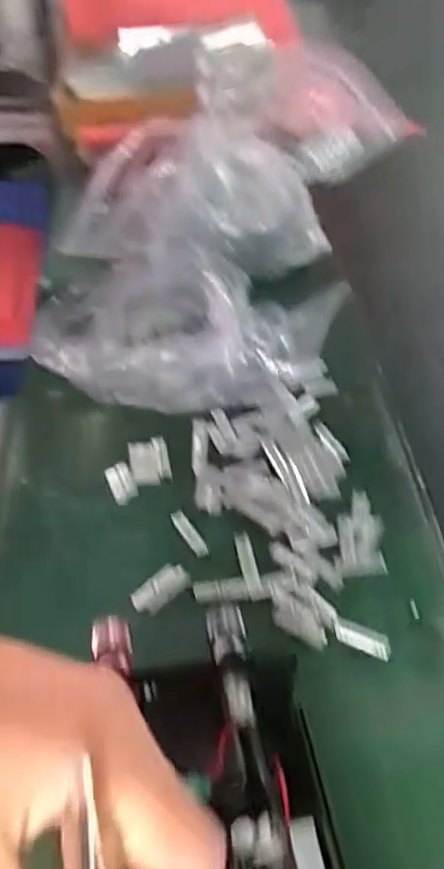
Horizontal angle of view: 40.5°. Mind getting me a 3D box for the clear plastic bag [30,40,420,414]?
[{"bbox_3d":[-0.016,-0.173,0.472,0.229,0.177,0.278,7,49,2],"label":"clear plastic bag"}]

